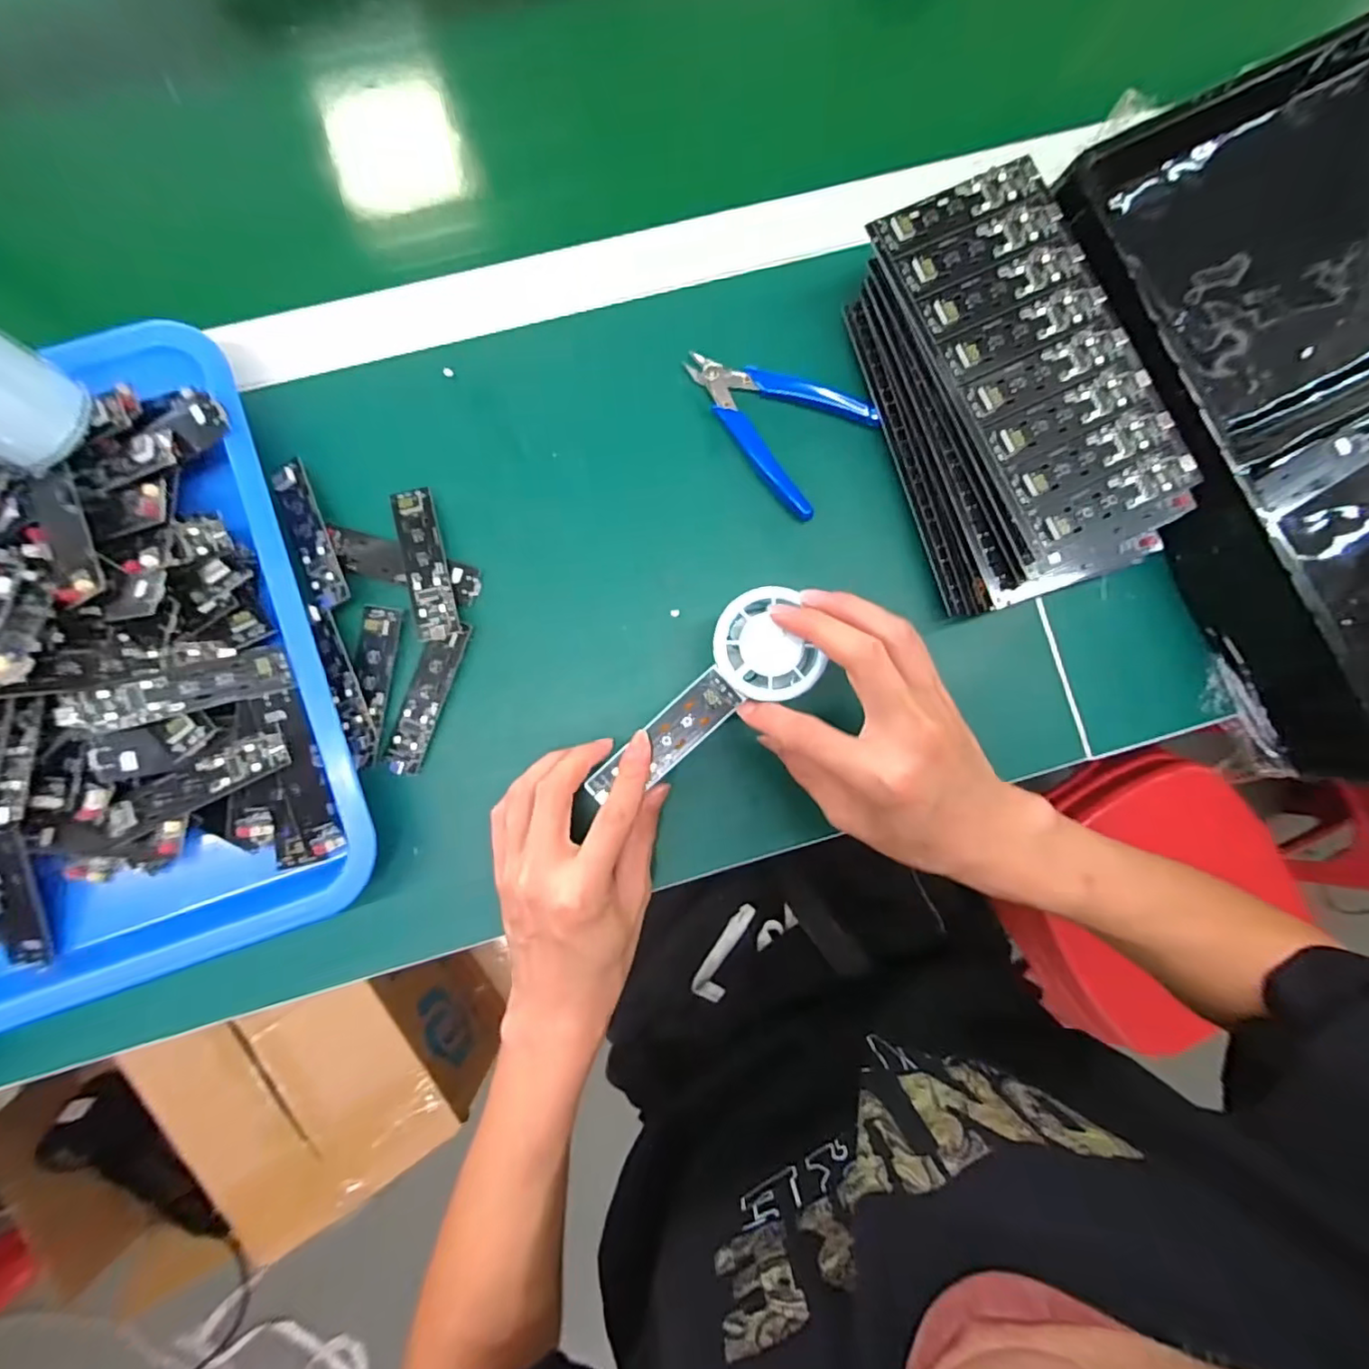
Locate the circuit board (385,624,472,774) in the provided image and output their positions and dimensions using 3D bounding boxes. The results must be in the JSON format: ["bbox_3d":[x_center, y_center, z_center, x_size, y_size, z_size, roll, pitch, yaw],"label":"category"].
[{"bbox_3d":[-0.149,0.007,0.347,0.023,0.010,0.089,19,85,-2],"label":"circuit board"}]

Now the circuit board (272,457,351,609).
[{"bbox_3d":[-0.212,-0.084,0.343,0.021,0.007,0.085,-21,88,-4],"label":"circuit board"}]

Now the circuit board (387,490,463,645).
[{"bbox_3d":[-0.149,-0.069,0.348,0.023,0.010,0.089,-15,87,-4],"label":"circuit board"}]

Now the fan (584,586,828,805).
[{"bbox_3d":[0.009,0.012,0.318,0.142,0.025,0.055,-43,89,14],"label":"fan"}]

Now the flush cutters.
[{"bbox_3d":[0.059,-0.167,0.369,0.078,0.009,0.116,-42,89,-5],"label":"flush cutters"}]

